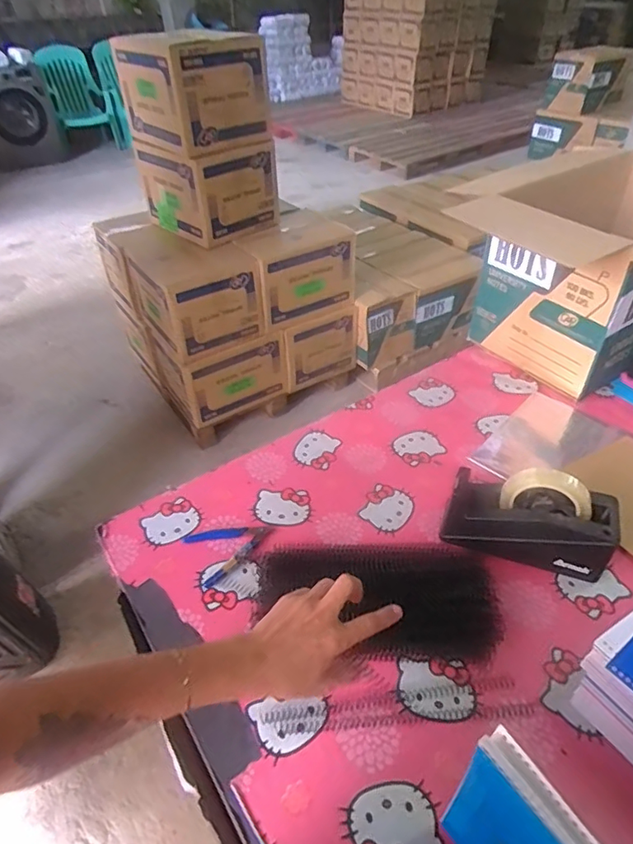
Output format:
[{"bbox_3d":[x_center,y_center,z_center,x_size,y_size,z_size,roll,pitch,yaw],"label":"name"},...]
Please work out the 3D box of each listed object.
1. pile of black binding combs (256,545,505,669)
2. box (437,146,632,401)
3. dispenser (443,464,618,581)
[{"bbox_3d":[0.078,0.206,0.649,0.286,0.038,0.134,12,42,8],"label":"pile of black binding combs"},{"bbox_3d":[0.537,-0.297,1.014,0.472,0.324,0.310,-26,46,-26],"label":"box"},{"bbox_3d":[0.270,0.127,0.683,0.199,0.124,0.075,11,42,15],"label":"dispenser"}]

